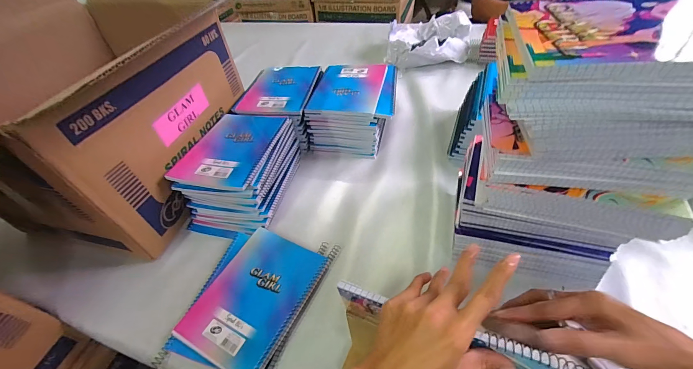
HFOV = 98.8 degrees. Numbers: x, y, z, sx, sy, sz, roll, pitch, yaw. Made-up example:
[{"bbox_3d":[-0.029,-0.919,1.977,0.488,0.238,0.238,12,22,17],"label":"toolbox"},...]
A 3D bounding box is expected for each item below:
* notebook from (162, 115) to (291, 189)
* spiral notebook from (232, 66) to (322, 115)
[{"bbox_3d":[-0.210,-0.070,0.547,0.153,0.014,0.197,6,48,11],"label":"notebook"},{"bbox_3d":[-0.158,-0.218,0.682,0.167,0.014,0.196,4,48,9],"label":"spiral notebook"}]

